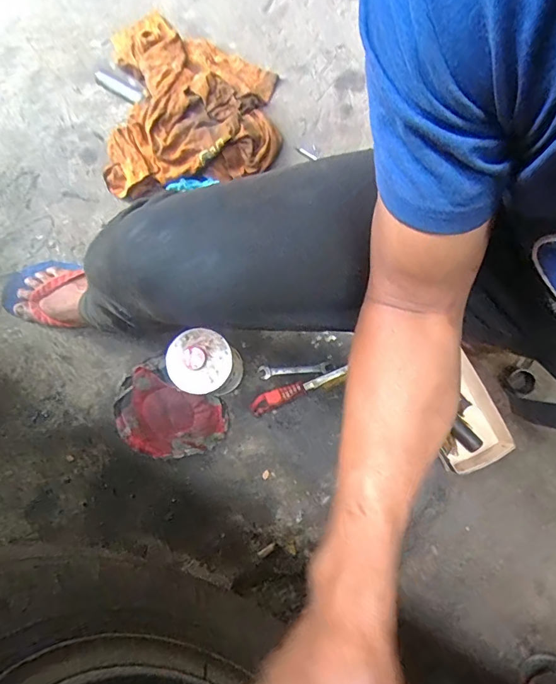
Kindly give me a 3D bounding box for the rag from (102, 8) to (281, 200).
[{"bbox_3d":[-0.157,-0.445,0.805,0.307,0.068,0.360,-1,81,1],"label":"rag"}]

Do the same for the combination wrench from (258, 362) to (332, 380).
[{"bbox_3d":[0.029,0.047,0.765,0.122,0.011,0.023,-6,81,1],"label":"combination wrench"}]

